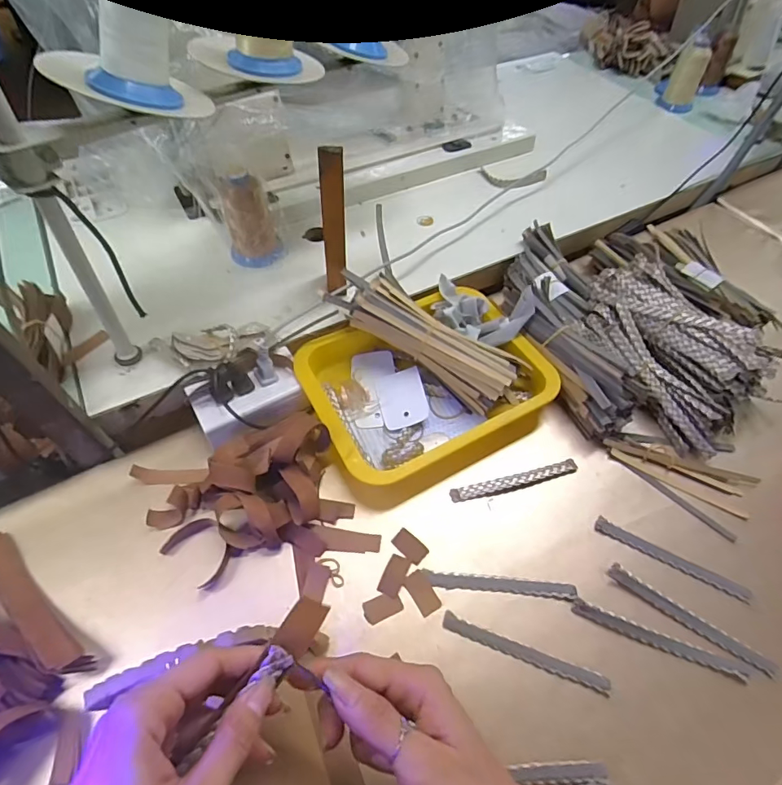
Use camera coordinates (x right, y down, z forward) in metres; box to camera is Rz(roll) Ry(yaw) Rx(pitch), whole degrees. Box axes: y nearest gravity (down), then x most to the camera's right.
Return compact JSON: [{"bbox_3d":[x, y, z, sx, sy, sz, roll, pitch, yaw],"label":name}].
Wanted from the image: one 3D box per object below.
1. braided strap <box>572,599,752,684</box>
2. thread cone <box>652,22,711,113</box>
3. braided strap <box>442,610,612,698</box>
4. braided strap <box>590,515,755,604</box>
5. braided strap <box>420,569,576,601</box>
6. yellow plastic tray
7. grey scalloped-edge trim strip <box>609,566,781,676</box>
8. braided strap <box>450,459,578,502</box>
[{"bbox_3d":[0.230,0.213,0.399,0.143,0.004,0.014,19,56,11],"label":"braided strap"},{"bbox_3d":[0.580,-0.632,0.903,0.071,0.115,0.077,20,58,10],"label":"thread cone"},{"bbox_3d":[0.113,0.221,0.394,0.140,0.006,0.012,20,56,11],"label":"braided strap"},{"bbox_3d":[0.266,0.158,0.443,0.140,0.007,0.014,26,58,15],"label":"braided strap"},{"bbox_3d":[0.099,0.175,0.424,0.136,0.006,0.014,6,55,2],"label":"braided strap"},{"bbox_3d":[0.040,-0.014,0.527,0.261,0.037,0.213,-23,59,-17],"label":"yellow plastic tray"},{"bbox_3d":[0.265,0.200,0.412,0.142,0.005,0.015,32,59,18],"label":"grey scalloped-edge trim strip"},{"bbox_3d":[0.130,0.092,0.483,0.139,0.008,0.016,-12,56,-11],"label":"braided strap"}]

